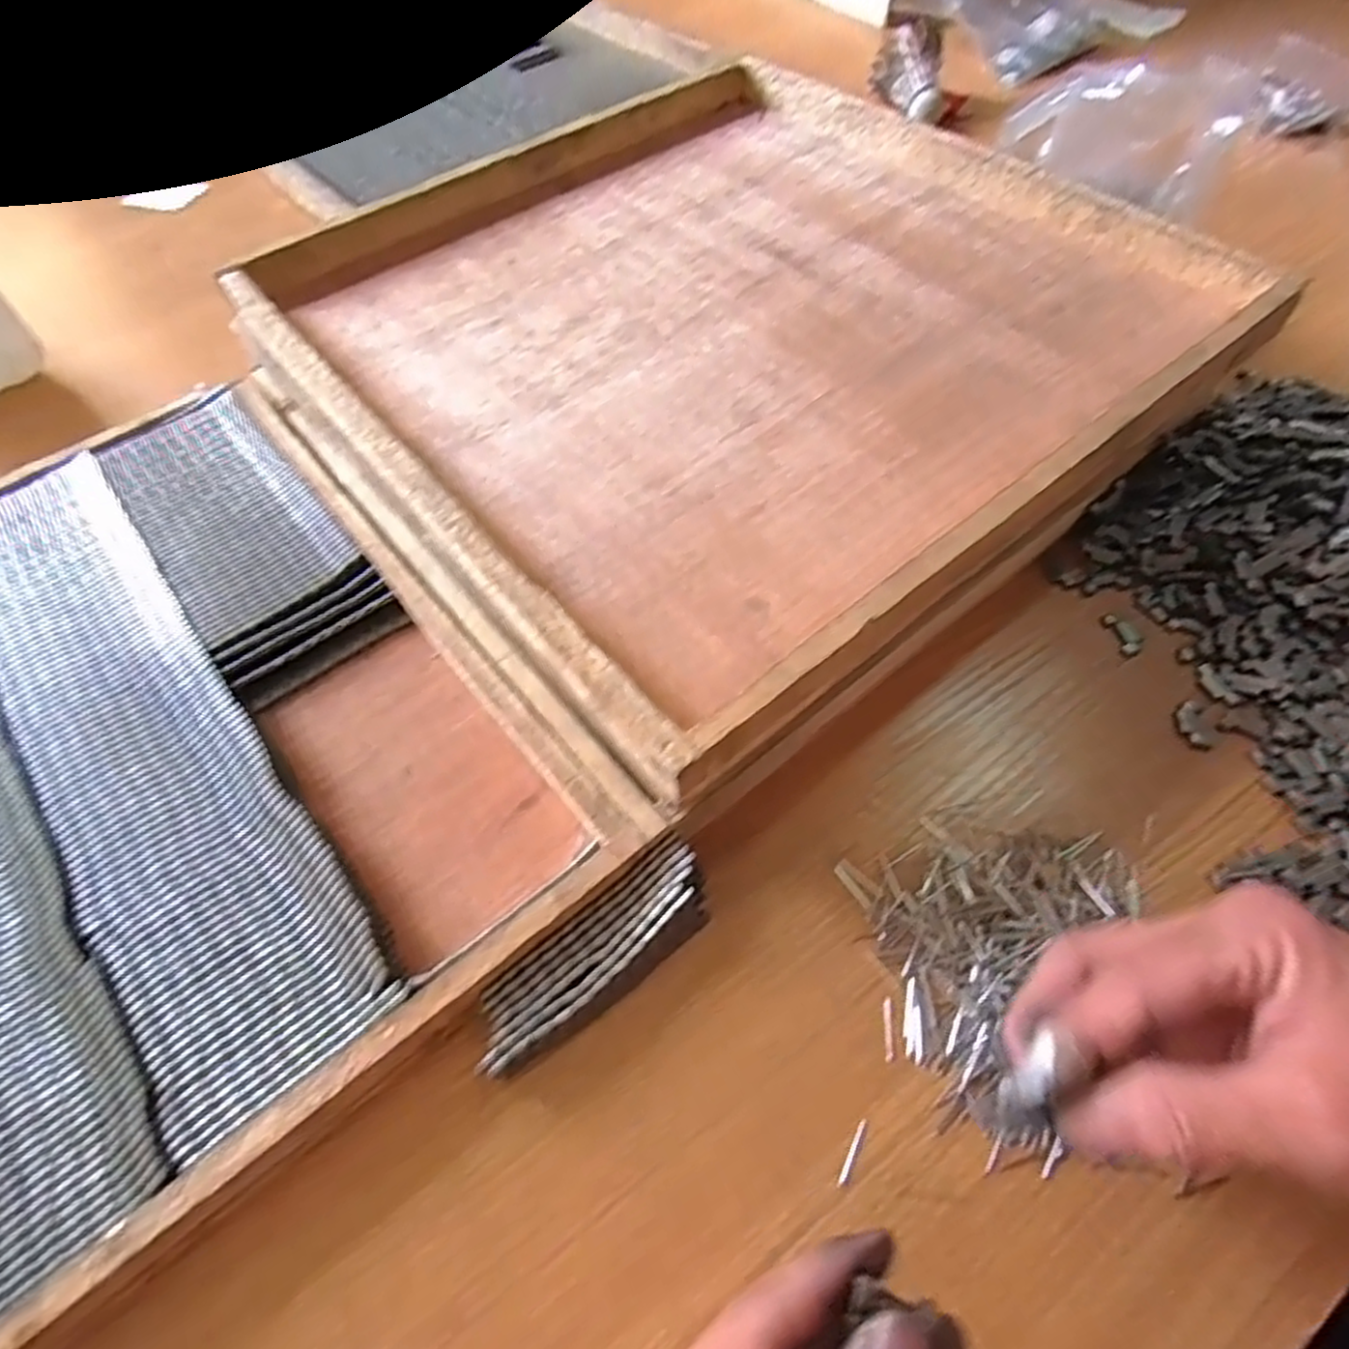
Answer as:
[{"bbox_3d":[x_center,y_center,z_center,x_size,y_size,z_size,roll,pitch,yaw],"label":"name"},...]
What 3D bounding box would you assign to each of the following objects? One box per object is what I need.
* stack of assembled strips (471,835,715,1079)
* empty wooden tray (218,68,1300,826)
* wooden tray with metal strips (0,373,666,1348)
[{"bbox_3d":[-0.028,0.105,0.278,0.097,0.023,0.030,-36,64,-19],"label":"stack of assembled strips"},{"bbox_3d":[0.024,-0.190,0.390,0.394,0.027,0.388,-39,65,-20],"label":"empty wooden tray"},{"bbox_3d":[-0.280,0.057,0.317,0.399,0.040,0.385,-36,64,-19],"label":"wooden tray with metal strips"}]

